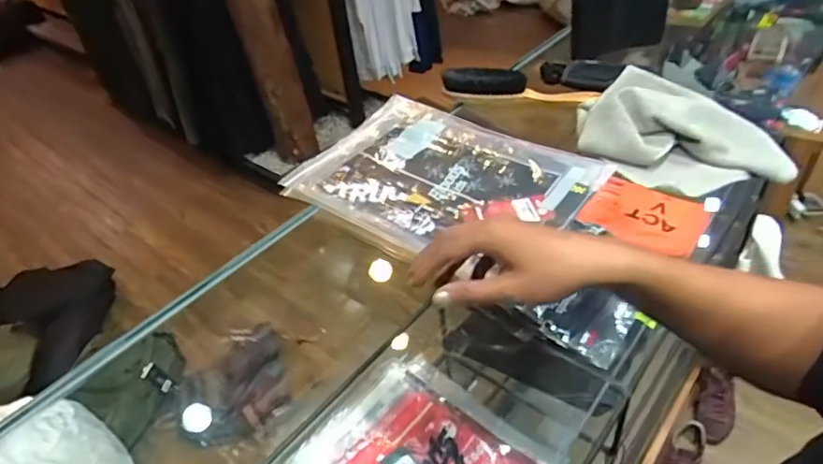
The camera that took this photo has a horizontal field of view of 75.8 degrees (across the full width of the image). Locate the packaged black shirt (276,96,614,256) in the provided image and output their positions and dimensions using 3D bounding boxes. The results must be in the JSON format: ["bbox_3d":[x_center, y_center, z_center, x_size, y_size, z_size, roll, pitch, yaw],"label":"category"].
[{"bbox_3d":[0.035,-0.075,0.658,0.346,0.028,0.237,21,48,31],"label":"packaged black shirt"}]

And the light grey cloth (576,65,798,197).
[{"bbox_3d":[0.319,-0.125,0.651,0.176,0.075,0.235,-34,46,-28],"label":"light grey cloth"}]

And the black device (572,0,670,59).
[{"bbox_3d":[0.329,-0.343,0.832,0.156,0.142,0.028,-9,48,-1],"label":"black device"}]

